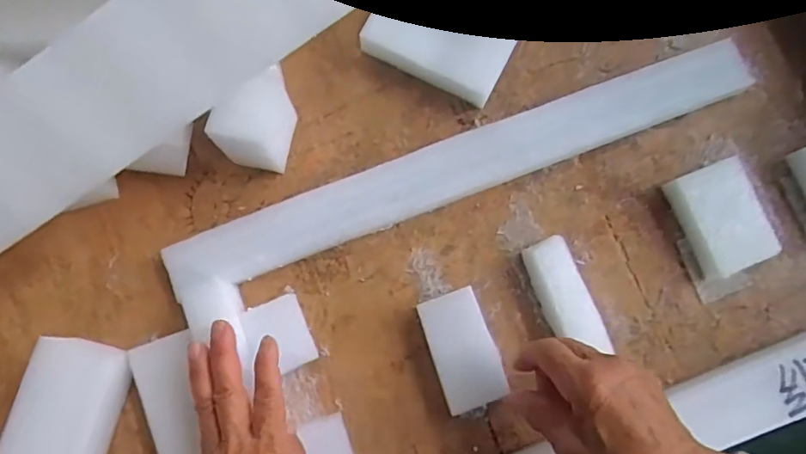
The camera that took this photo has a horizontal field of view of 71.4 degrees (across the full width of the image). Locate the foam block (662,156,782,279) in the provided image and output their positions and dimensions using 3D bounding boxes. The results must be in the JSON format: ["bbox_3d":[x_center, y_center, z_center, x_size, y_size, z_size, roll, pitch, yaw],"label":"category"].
[{"bbox_3d":[0.250,-0.007,0.441,0.053,0.033,0.081,-21,82,-4],"label":"foam block"}]

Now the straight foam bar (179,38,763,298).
[{"bbox_3d":[0.052,-0.052,0.448,0.478,0.034,0.047,-21,82,-4],"label":"straight foam bar"}]

